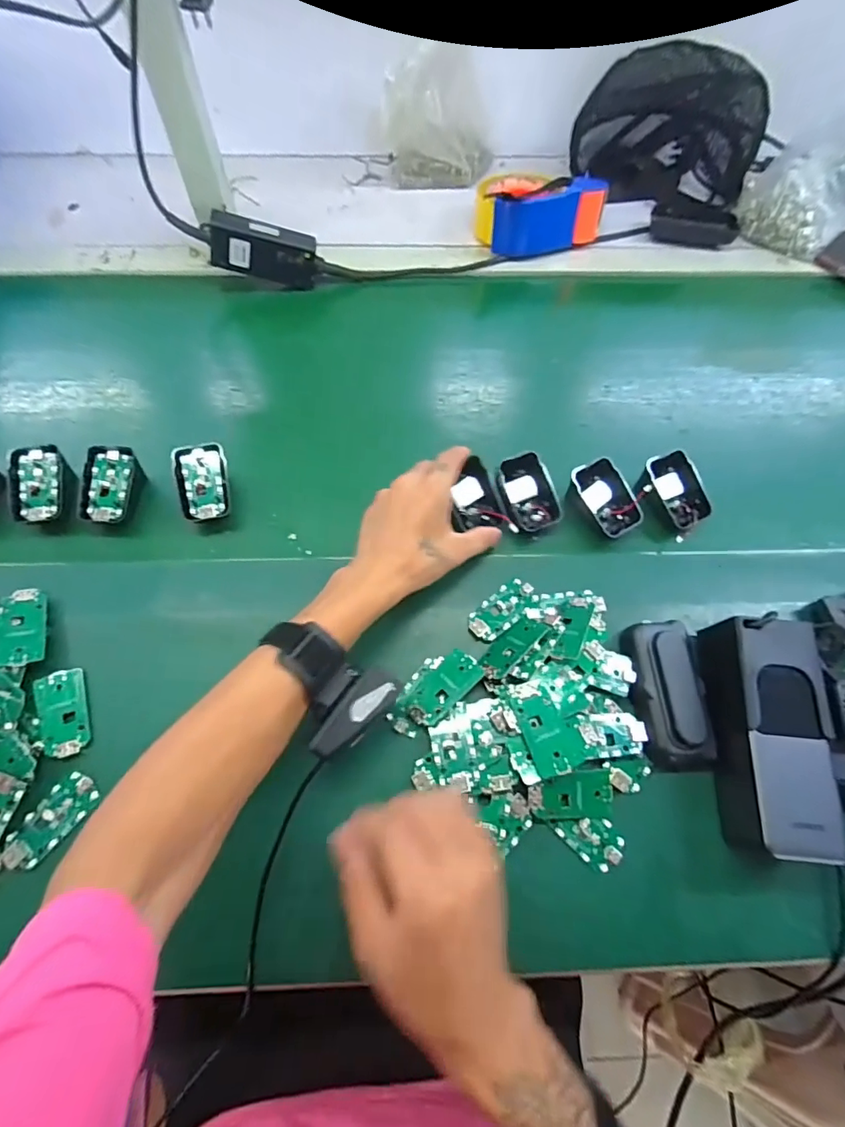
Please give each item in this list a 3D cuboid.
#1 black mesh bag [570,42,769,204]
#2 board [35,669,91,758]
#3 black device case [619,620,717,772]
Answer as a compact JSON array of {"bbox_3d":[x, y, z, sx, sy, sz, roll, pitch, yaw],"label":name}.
[{"bbox_3d":[0.322,-0.588,0.678,0.229,0.122,0.127,3,63,0],"label":"black mesh bag"},{"bbox_3d":[-0.266,0.110,0.373,0.030,0.004,0.063,-14,67,-27],"label":"board"},{"bbox_3d":[0.189,0.099,0.385,0.057,0.033,0.107,4,63,1],"label":"black device case"}]

